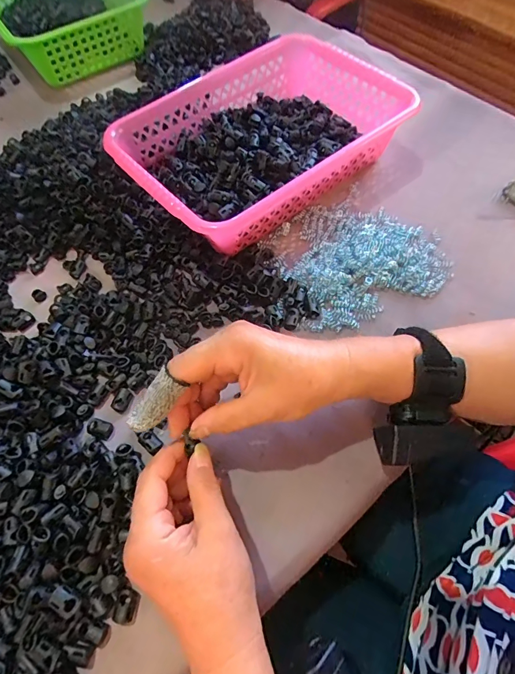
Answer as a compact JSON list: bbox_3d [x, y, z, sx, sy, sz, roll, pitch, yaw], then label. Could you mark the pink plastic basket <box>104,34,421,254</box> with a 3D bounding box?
[{"bbox_3d":[0.005,-0.227,0.457,0.307,0.077,0.201,-38,65,-16],"label":"pink plastic basket"}]

